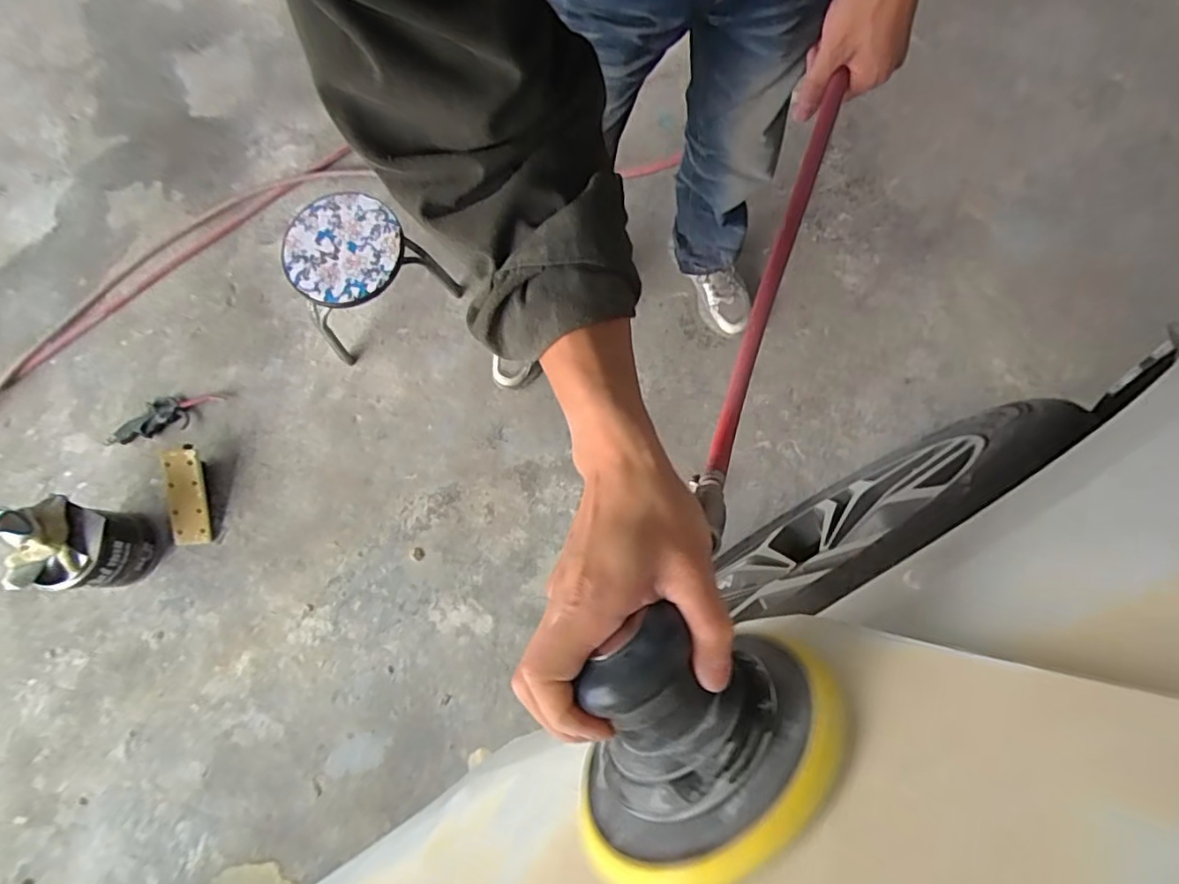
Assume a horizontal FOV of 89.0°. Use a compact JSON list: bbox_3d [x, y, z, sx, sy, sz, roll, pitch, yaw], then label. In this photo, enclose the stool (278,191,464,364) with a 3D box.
[{"bbox_3d":[-0.472,-0.340,1.226,0.282,0.223,0.241,-43,80,-5],"label":"stool"}]

